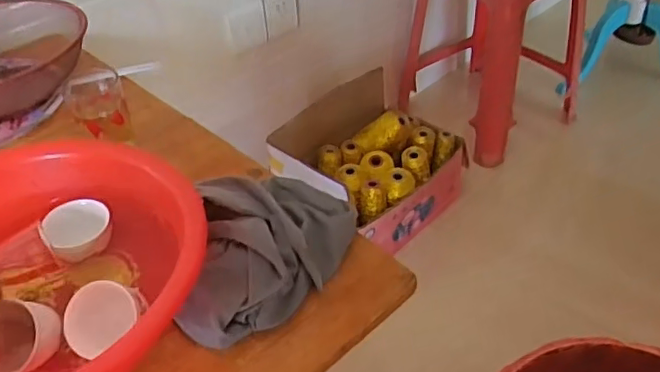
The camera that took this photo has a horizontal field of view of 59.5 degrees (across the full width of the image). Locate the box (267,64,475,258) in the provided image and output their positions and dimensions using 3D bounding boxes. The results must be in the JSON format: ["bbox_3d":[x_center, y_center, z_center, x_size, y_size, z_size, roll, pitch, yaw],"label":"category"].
[{"bbox_3d":[0.081,-0.037,1.198,0.246,0.250,0.357,31,52,33],"label":"box"}]

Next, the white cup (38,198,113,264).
[{"bbox_3d":[-0.212,0.037,0.488,0.053,0.031,0.047,-28,47,-25],"label":"white cup"}]

